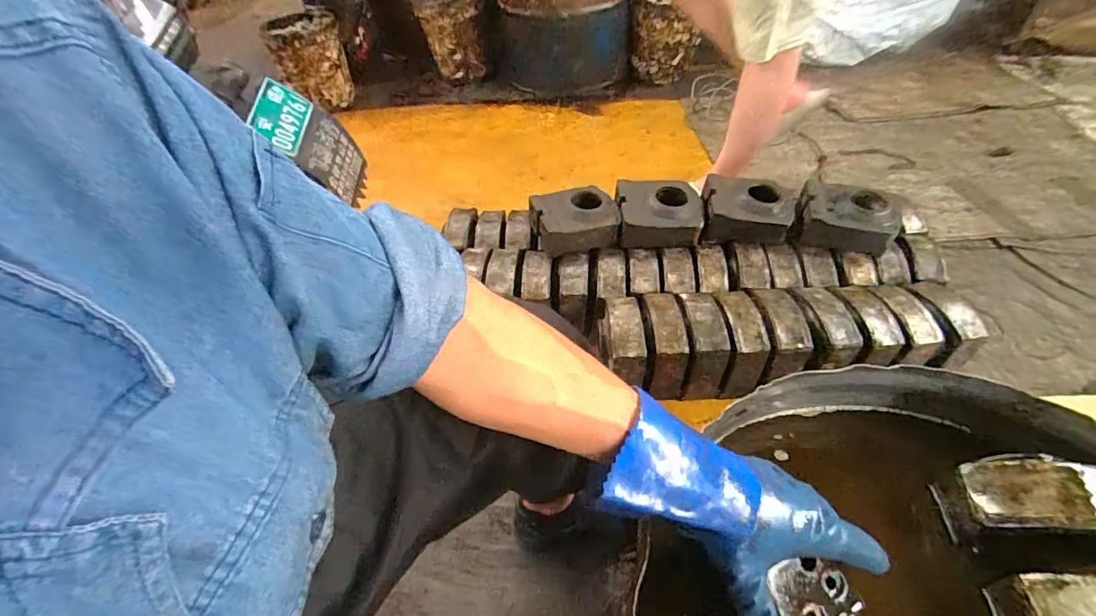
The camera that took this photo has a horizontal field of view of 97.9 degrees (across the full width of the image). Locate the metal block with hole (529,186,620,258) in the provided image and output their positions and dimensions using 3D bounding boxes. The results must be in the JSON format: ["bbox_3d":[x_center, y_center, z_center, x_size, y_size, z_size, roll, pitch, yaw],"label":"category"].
[{"bbox_3d":[0.062,-0.200,1.088,0.182,0.074,0.145,-11,47,-5],"label":"metal block with hole"}]

